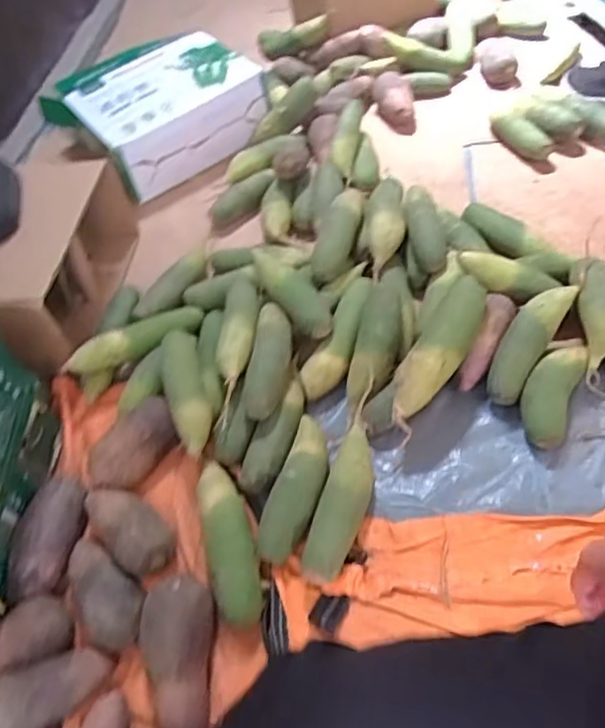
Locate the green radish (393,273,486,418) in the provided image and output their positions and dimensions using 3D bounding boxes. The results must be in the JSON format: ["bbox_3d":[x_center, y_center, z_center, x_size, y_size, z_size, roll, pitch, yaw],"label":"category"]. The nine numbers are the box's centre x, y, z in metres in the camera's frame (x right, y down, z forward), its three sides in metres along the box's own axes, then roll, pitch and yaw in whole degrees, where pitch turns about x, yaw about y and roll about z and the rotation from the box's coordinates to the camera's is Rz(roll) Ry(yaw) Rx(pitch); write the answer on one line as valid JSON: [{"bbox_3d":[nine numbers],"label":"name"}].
[{"bbox_3d":[0.192,-0.030,0.823,0.076,0.069,0.255,18,62,19],"label":"green radish"}]

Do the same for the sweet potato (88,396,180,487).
[{"bbox_3d":[-0.234,0.106,0.829,0.080,0.055,0.142,27,65,23],"label":"sweet potato"}]

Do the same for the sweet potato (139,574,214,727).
[{"bbox_3d":[-0.136,0.310,0.649,0.073,0.058,0.159,-8,57,3],"label":"sweet potato"}]

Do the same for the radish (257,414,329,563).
[{"bbox_3d":[-0.004,0.147,0.760,0.059,0.048,0.205,11,60,15],"label":"radish"}]

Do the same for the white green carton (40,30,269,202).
[{"bbox_3d":[-0.315,-0.569,1.309,0.360,0.124,0.339,-38,60,-15],"label":"white green carton"}]

